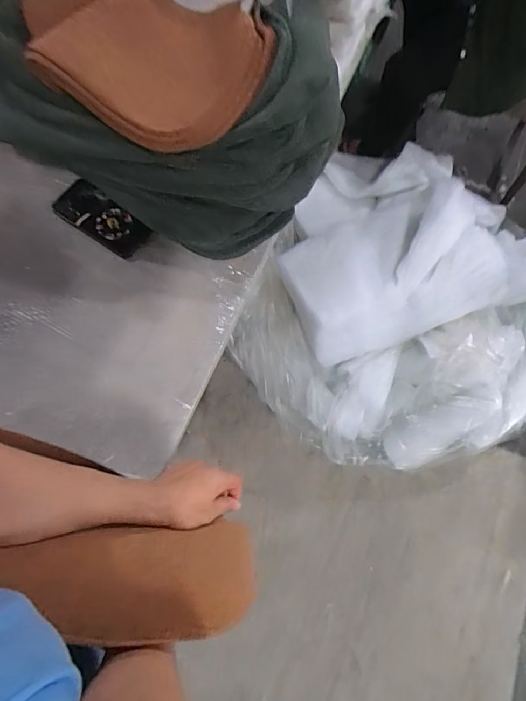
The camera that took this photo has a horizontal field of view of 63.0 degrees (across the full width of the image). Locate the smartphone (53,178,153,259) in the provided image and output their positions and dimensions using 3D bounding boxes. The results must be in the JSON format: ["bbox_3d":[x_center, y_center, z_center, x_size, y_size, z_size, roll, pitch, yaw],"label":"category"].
[{"bbox_3d":[-0.271,-0.222,0.716,0.164,0.014,0.069,35,93,5],"label":"smartphone"}]

